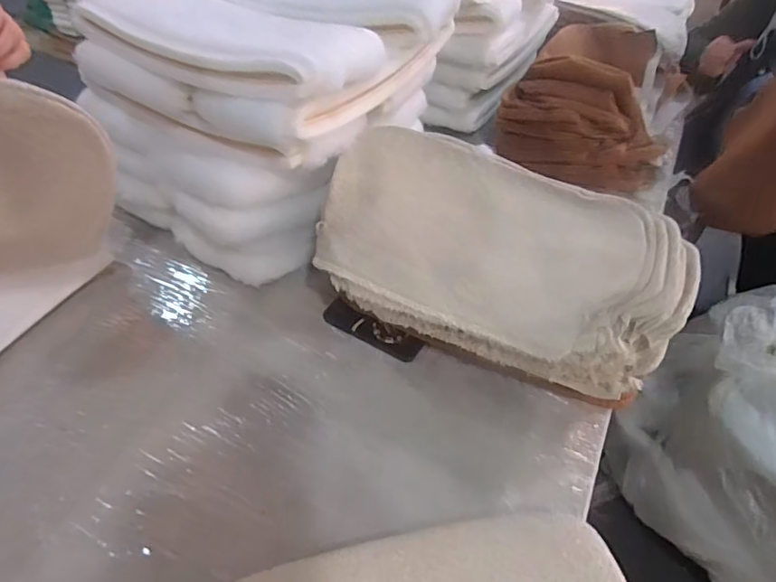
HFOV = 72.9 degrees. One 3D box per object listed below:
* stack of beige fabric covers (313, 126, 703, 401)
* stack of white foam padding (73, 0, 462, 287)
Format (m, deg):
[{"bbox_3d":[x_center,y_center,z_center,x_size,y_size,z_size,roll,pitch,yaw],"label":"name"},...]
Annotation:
[{"bbox_3d":[0.157,-0.062,0.745,0.485,0.130,0.300,18,50,16],"label":"stack of beige fabric covers"},{"bbox_3d":[-0.179,-0.331,0.917,0.460,0.358,0.525,28,53,24],"label":"stack of white foam padding"}]

